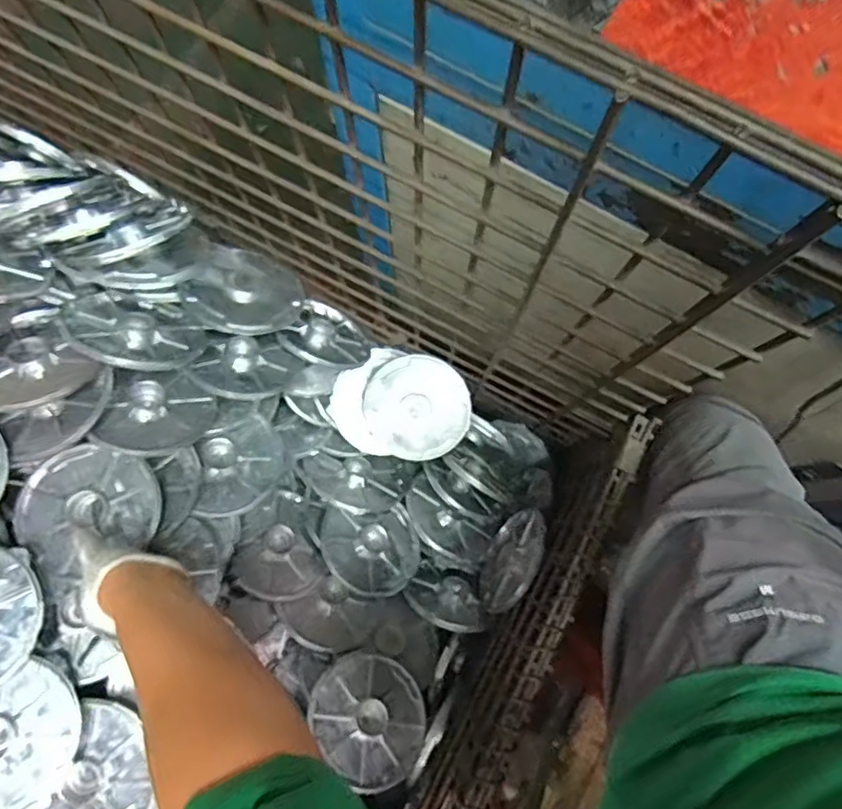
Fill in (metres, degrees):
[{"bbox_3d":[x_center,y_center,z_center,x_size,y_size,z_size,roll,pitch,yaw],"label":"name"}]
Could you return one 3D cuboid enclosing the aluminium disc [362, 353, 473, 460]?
[{"bbox_3d":[-0.004,0.005,0.798,0.135,0.007,0.136,2,104,7],"label":"aluminium disc"}]

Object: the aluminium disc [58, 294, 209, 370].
[{"bbox_3d":[-0.310,-0.076,0.644,0.139,0.118,0.023,16,124,-14],"label":"aluminium disc"}]

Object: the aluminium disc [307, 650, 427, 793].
[{"bbox_3d":[-0.058,0.363,0.697,0.126,0.014,0.141,-17,68,-33],"label":"aluminium disc"}]

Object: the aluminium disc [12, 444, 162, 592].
[{"bbox_3d":[-0.344,0.104,0.617,0.135,0.024,0.125,0,79,1],"label":"aluminium disc"}]

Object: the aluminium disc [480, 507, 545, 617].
[{"bbox_3d":[0.120,0.206,0.794,0.018,0.115,0.140,23,86,-16],"label":"aluminium disc"}]

